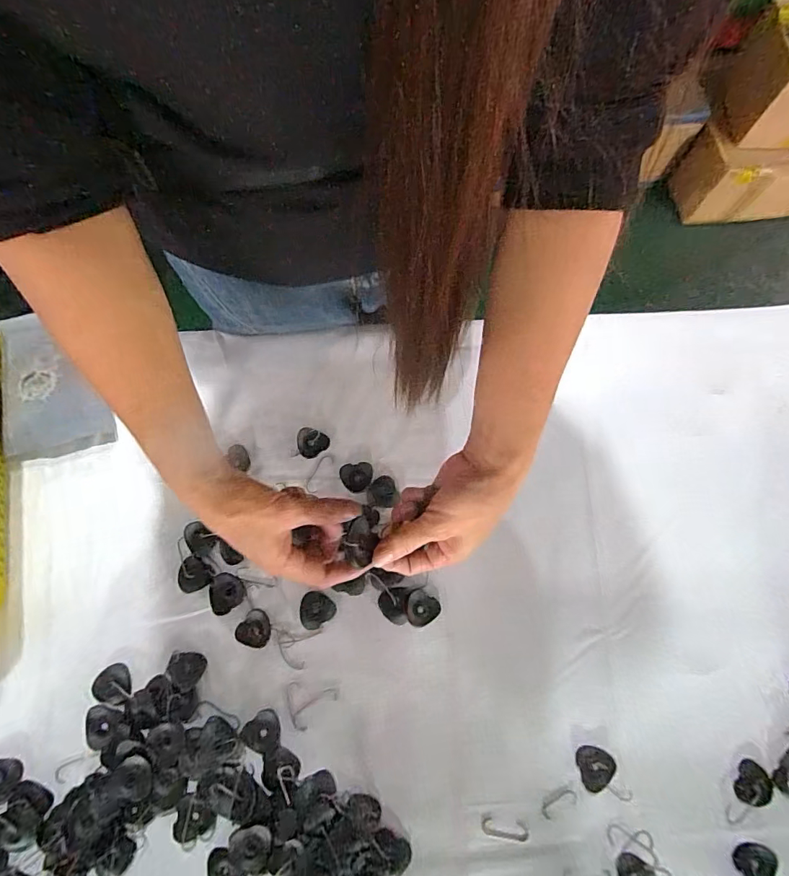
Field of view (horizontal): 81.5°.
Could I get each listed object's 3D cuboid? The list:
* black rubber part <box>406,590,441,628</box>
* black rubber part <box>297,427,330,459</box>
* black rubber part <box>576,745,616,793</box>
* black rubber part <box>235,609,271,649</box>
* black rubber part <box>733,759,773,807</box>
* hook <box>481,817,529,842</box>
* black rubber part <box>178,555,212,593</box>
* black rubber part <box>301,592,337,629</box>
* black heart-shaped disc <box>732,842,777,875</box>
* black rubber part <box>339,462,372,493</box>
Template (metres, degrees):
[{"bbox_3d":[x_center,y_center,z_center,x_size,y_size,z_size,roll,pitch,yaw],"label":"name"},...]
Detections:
[{"bbox_3d":[0.028,0.175,0.466,0.035,0.013,0.032,0,71,-1],"label":"black rubber part"},{"bbox_3d":[-0.094,0.004,0.518,0.034,0.010,0.034,0,71,-1],"label":"black rubber part"},{"bbox_3d":[0.190,0.307,0.428,0.033,0.013,0.031,-12,72,-6],"label":"black rubber part"},{"bbox_3d":[-0.139,0.191,0.455,0.032,0.011,0.035,0,71,-1],"label":"black rubber part"},{"bbox_3d":[0.339,0.327,0.431,0.034,0.006,0.035,0,71,-1],"label":"black rubber part"},{"bbox_3d":[0.100,0.354,0.414,0.043,0.004,0.015,10,71,2],"label":"hook"},{"bbox_3d":[-0.208,0.140,0.472,0.032,0.004,0.035,0,71,-1],"label":"black rubber part"},{"bbox_3d":[-0.078,0.175,0.465,0.034,0.008,0.035,0,71,-1],"label":"black rubber part"},{"bbox_3d":[0.322,0.380,0.410,0.029,0.008,0.033,33,73,9],"label":"black heart-shaped disc"},{"bbox_3d":[-0.042,0.044,0.505,0.034,0.004,0.033,-7,72,-4],"label":"black rubber part"}]

